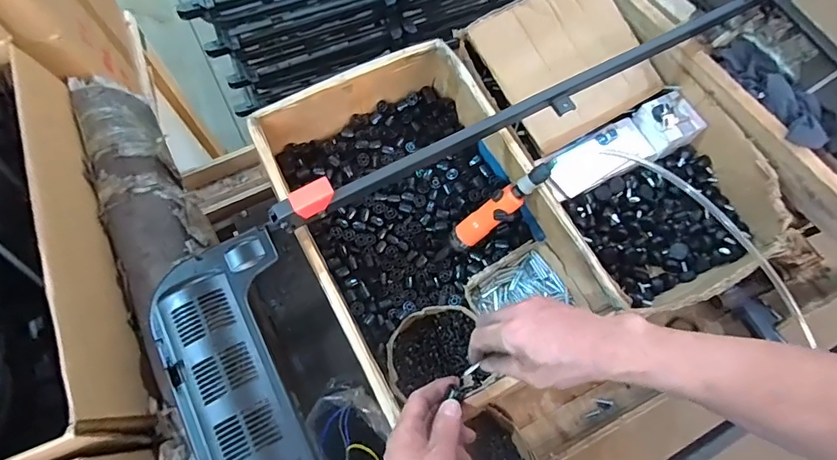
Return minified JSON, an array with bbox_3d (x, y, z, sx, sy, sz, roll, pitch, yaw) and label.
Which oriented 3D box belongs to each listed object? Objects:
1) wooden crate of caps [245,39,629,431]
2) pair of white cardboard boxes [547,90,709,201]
[{"bbox_3d":[0.006,-0.006,0.742,0.355,0.156,0.516,-28,73,-10],"label":"wooden crate of caps"},{"bbox_3d":[0.344,-0.143,0.816,0.286,0.061,0.089,-23,72,-9],"label":"pair of white cardboard boxes"}]

